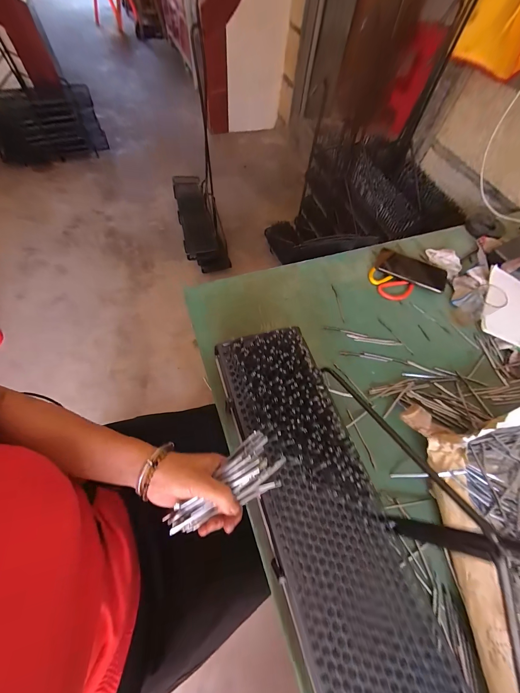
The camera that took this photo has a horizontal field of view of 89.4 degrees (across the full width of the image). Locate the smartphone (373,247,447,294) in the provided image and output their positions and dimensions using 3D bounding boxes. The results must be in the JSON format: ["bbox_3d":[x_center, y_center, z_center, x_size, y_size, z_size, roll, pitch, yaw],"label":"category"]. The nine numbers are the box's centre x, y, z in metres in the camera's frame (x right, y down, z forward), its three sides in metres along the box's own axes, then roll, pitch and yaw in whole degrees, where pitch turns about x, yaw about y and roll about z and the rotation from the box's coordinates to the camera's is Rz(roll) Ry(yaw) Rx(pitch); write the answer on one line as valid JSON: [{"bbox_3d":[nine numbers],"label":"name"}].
[{"bbox_3d":[0.361,-0.182,0.626,0.157,0.010,0.065,24,87,13],"label":"smartphone"}]

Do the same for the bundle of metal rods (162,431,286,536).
[{"bbox_3d":[-0.043,0.171,0.313,0.150,0.034,0.060,-33,68,-11],"label":"bundle of metal rods"}]

